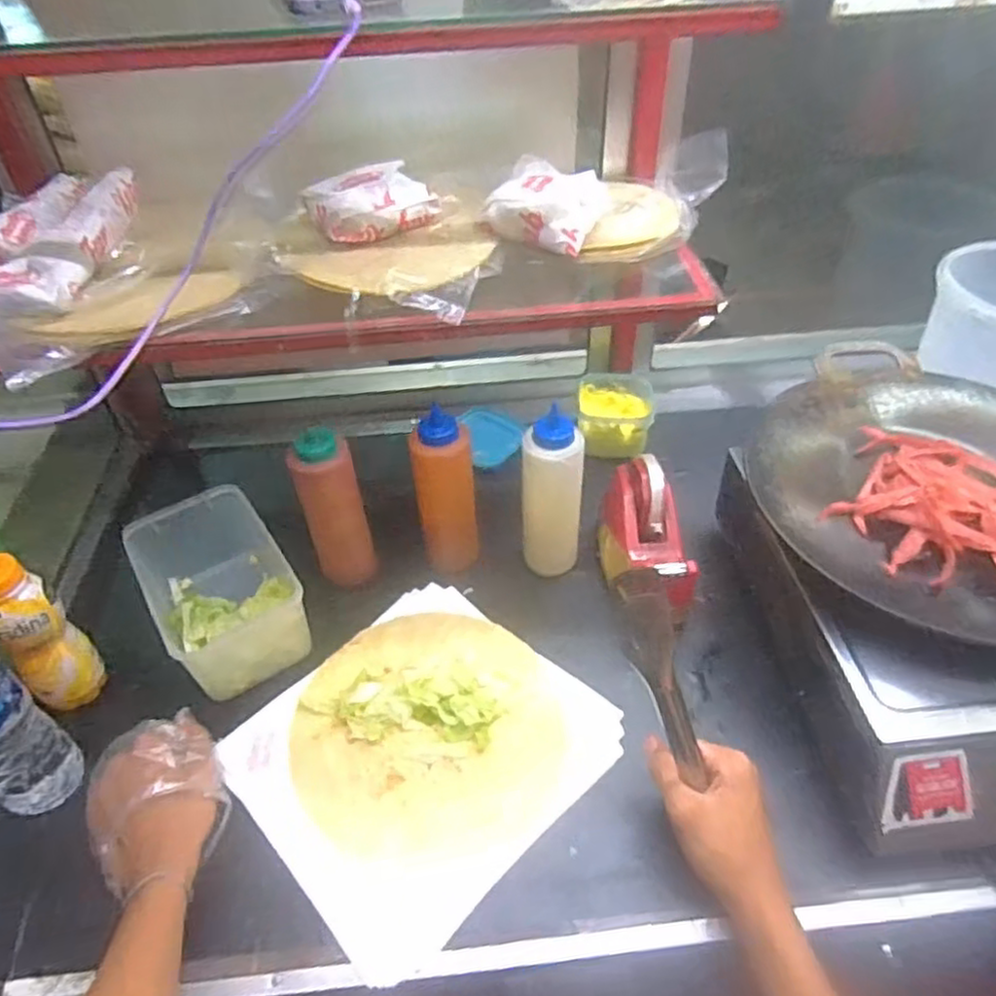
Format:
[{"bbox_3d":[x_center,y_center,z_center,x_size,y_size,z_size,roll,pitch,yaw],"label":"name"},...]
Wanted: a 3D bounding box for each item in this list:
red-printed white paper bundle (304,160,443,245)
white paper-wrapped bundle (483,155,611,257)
[{"bbox_3d":[-0.125,-0.286,0.682,0.112,0.045,0.084,-30,51,-27],"label":"red-printed white paper bundle"},{"bbox_3d":[0.048,-0.293,0.692,0.108,0.038,0.109,19,47,19],"label":"white paper-wrapped bundle"}]

